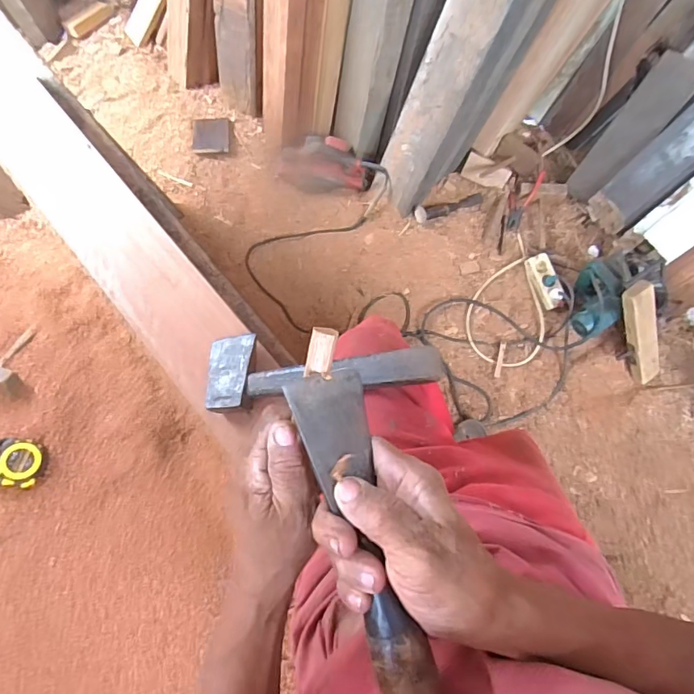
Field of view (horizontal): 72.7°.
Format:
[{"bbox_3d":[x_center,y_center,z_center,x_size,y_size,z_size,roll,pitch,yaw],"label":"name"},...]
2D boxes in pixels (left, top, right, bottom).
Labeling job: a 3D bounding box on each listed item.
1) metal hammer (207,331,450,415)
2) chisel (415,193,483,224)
[{"bbox_3d":[-0.046,0.026,0.606,0.332,0.032,0.105,-5,75,24],"label":"metal hammer"},{"bbox_3d":[0.309,-0.422,1.415,0.221,0.037,0.048,-18,76,-3],"label":"chisel"}]

